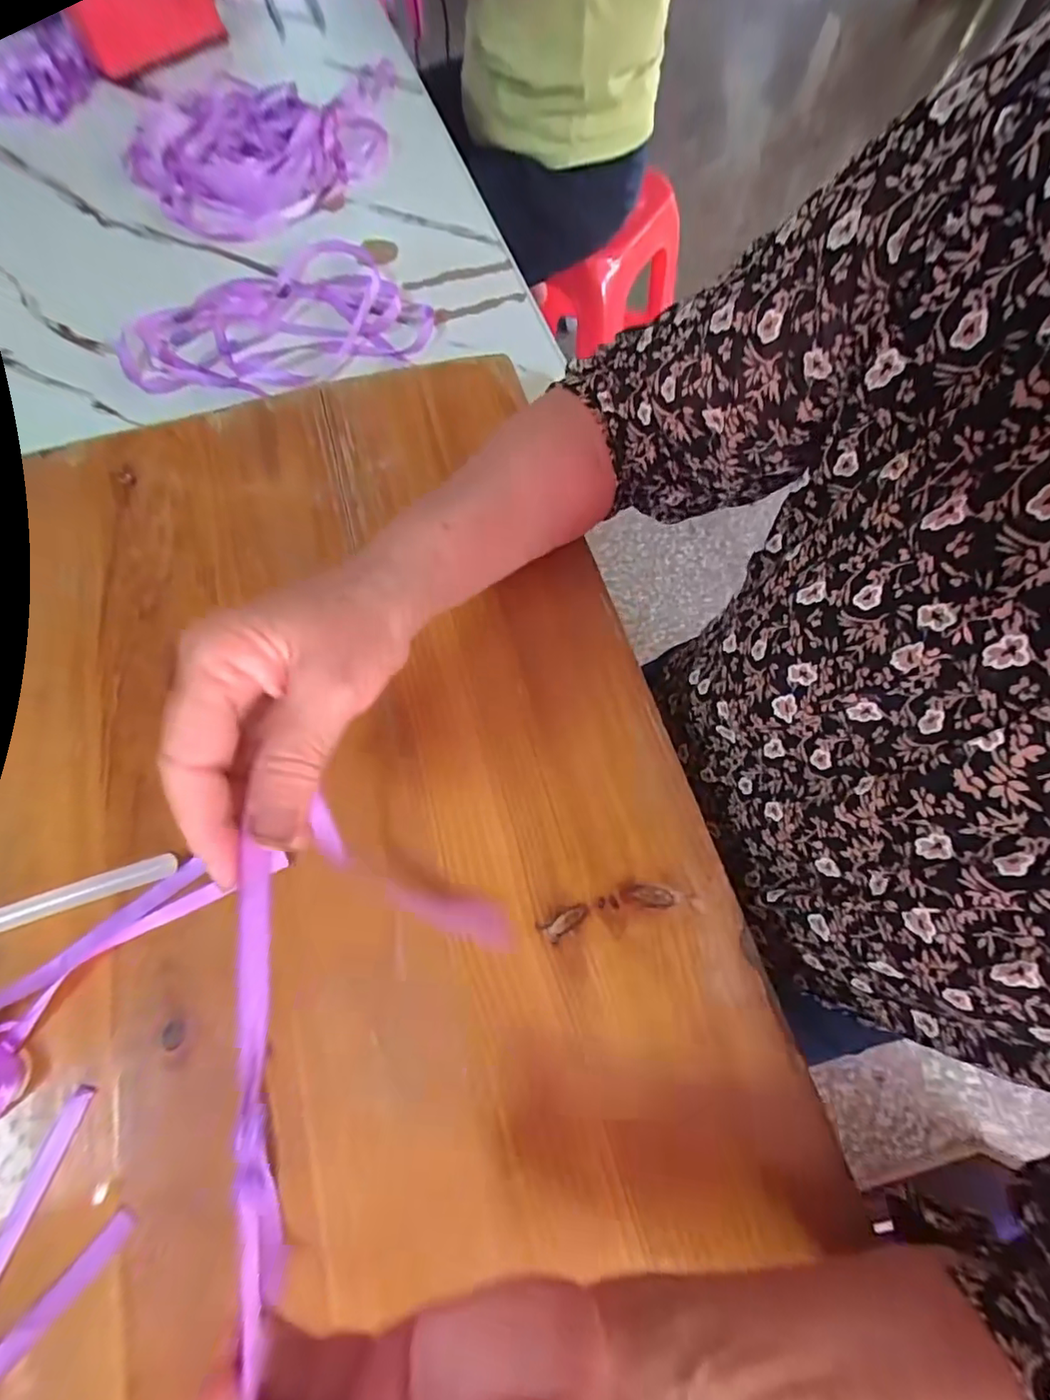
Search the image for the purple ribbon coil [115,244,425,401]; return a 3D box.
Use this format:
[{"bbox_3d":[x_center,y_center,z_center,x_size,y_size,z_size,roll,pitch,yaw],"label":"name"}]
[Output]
[{"bbox_3d":[-0.219,-0.341,0.490,0.253,0.021,0.173,-15,70,-4],"label":"purple ribbon coil"}]

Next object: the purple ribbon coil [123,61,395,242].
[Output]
[{"bbox_3d":[-0.271,-0.584,0.580,0.276,0.022,0.279,-12,69,-5],"label":"purple ribbon coil"}]

